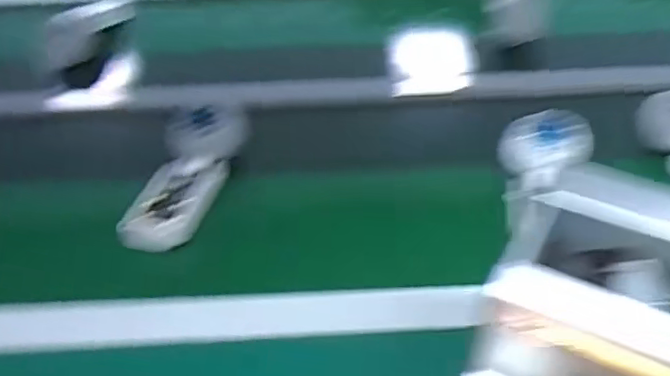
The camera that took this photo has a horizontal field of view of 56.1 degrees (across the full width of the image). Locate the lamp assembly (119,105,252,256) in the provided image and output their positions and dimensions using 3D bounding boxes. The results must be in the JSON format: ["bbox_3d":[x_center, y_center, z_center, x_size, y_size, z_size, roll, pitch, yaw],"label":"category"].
[{"bbox_3d":[-0.138,-0.015,0.596,0.075,0.062,0.175,2,38,7],"label":"lamp assembly"}]

